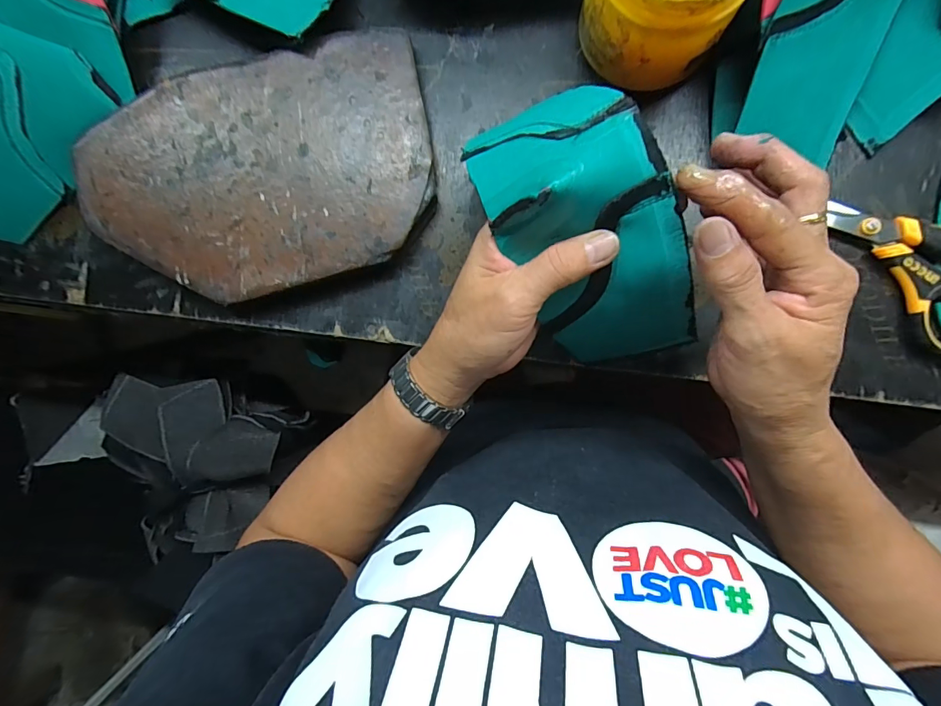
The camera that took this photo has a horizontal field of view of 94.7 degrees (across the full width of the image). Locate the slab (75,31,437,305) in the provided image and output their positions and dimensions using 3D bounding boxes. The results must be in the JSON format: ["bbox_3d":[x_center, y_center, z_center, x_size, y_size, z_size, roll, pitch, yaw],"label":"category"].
[{"bbox_3d":[-0.153,-0.128,0.325,0.253,0.029,0.161,-13,89,5],"label":"slab"}]

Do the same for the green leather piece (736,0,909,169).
[{"bbox_3d":[0.231,-0.205,0.261,0.087,0.020,0.157,-3,124,-9],"label":"green leather piece"}]

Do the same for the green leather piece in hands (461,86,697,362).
[{"bbox_3d":[0.062,-0.063,0.241,0.078,0.098,0.160,-29,88,5],"label":"green leather piece in hands"}]

